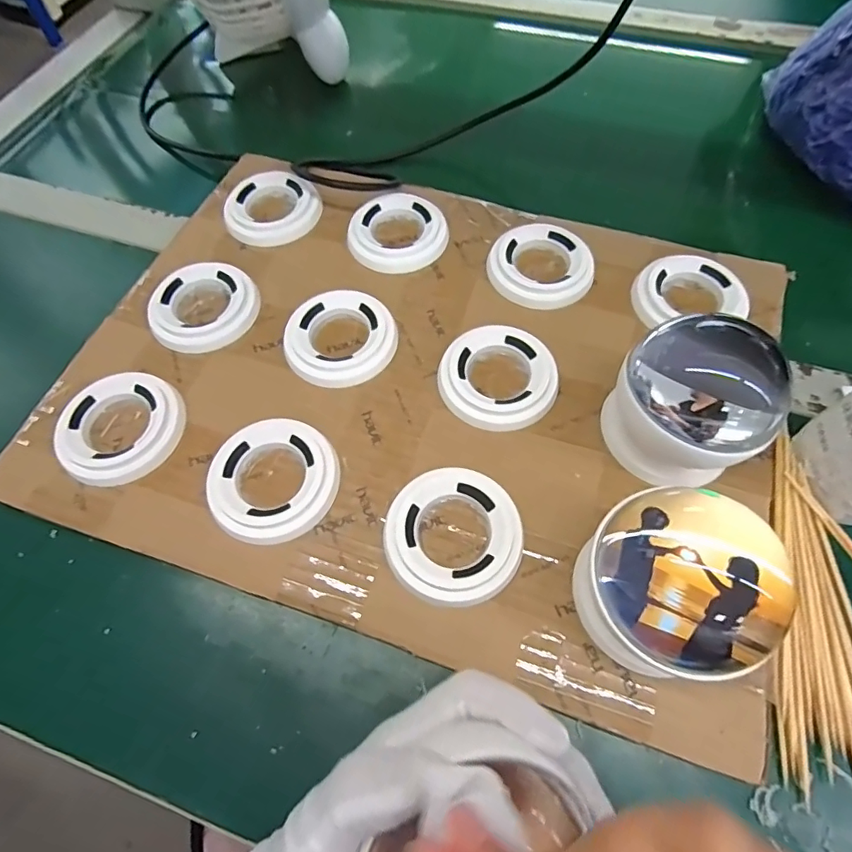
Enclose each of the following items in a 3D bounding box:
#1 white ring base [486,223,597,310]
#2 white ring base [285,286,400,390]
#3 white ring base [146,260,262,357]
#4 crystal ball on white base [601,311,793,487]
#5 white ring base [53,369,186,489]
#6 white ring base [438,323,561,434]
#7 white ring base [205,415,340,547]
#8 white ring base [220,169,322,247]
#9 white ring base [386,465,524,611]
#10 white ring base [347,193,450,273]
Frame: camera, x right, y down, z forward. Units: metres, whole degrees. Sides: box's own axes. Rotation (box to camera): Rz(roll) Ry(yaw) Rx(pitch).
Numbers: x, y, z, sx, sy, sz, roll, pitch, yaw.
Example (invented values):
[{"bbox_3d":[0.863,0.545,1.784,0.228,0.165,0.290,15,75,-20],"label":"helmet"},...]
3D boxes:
[{"bbox_3d":[0.080,-0.111,0.351,0.070,0.013,0.064,-1,64,1],"label":"white ring base"},{"bbox_3d":[-0.056,-0.056,0.325,0.069,0.013,0.068,-1,64,1],"label":"white ring base"},{"bbox_3d":[-0.149,-0.080,0.340,0.065,0.014,0.070,-1,64,1],"label":"white ring base"},{"bbox_3d":[0.134,-0.010,0.260,0.063,0.080,0.071,-4,63,-1],"label":"crystal ball on white base"},{"bbox_3d":[-0.180,0.001,0.298,0.066,0.015,0.069,-1,64,1],"label":"white ring base"},{"bbox_3d":[0.043,-0.030,0.310,0.069,0.012,0.070,-1,64,1],"label":"white ring base"},{"bbox_3d":[-0.085,0.030,0.282,0.069,0.013,0.069,-1,64,1],"label":"white ring base"},{"bbox_3d":[-0.117,-0.163,0.382,0.063,0.013,0.070,27,67,14],"label":"white ring base"},{"bbox_3d":[0.015,0.058,0.266,0.068,0.012,0.071,-1,64,1],"label":"white ring base"},{"bbox_3d":[-0.022,-0.140,0.368,0.068,0.013,0.067,-1,64,1],"label":"white ring base"}]

